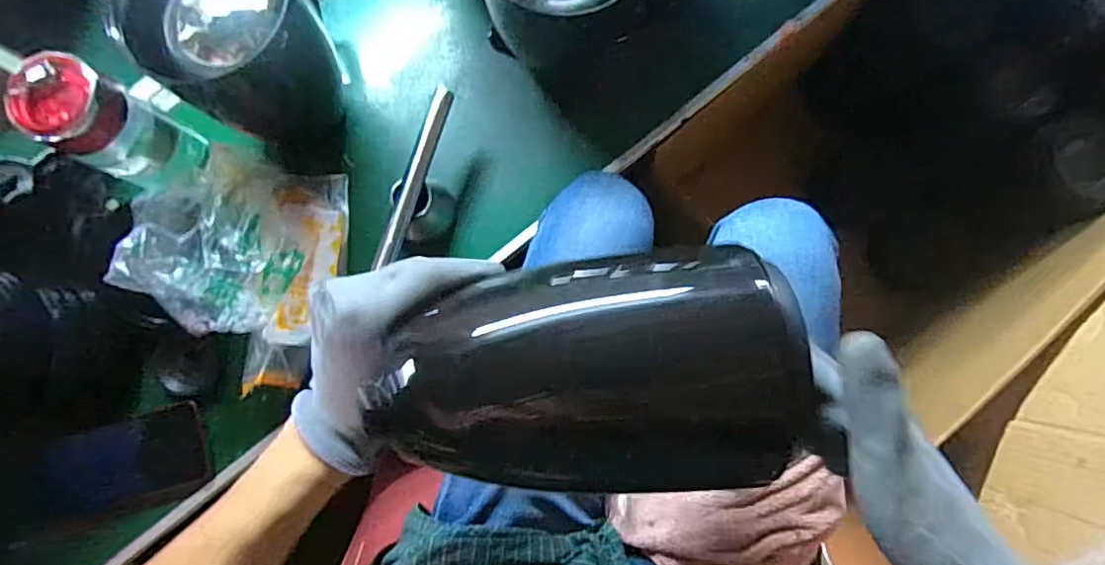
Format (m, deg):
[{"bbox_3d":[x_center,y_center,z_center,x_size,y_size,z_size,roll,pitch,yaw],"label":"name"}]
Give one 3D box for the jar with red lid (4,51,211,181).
[{"bbox_3d":[-0.354,-0.123,0.482,0.059,0.130,0.064,0,83,1],"label":"jar with red lid"}]

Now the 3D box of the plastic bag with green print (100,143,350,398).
[{"bbox_3d":[-0.264,-0.017,0.499,0.136,0.109,0.195,6,83,2],"label":"plastic bag with green print"}]

